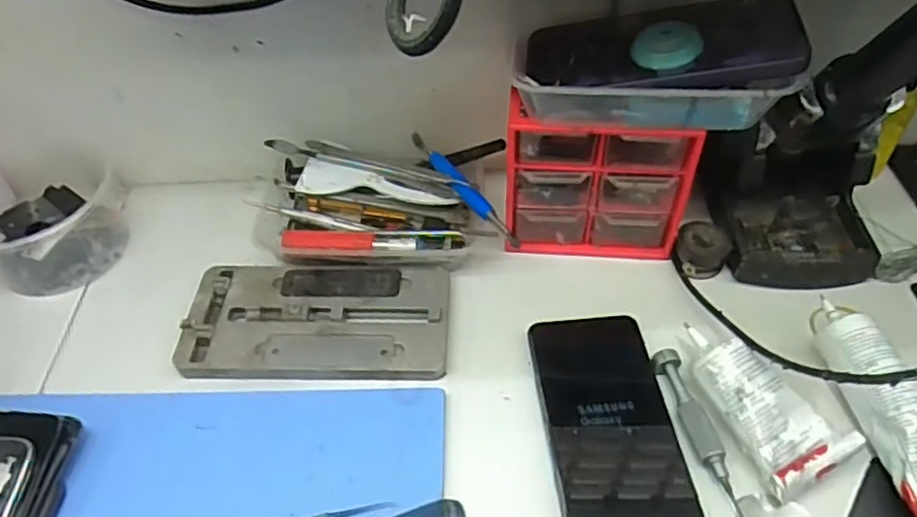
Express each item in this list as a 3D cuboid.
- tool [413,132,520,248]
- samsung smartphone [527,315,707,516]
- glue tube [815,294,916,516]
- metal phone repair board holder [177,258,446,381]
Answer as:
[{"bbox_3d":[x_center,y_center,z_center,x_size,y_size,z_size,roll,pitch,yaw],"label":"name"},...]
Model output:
[{"bbox_3d":[0.001,-0.055,0.501,0.016,0.007,0.129,-28,54,-21],"label":"tool"},{"bbox_3d":[0.091,0.101,0.404,0.075,0.012,0.162,-5,49,-3],"label":"samsung smartphone"},{"bbox_3d":[0.261,0.091,0.392,0.047,0.035,0.152,-6,49,-4],"label":"glue tube"},{"bbox_3d":[-0.096,0.040,0.467,0.176,0.012,0.094,0,49,1],"label":"metal phone repair board holder"}]

